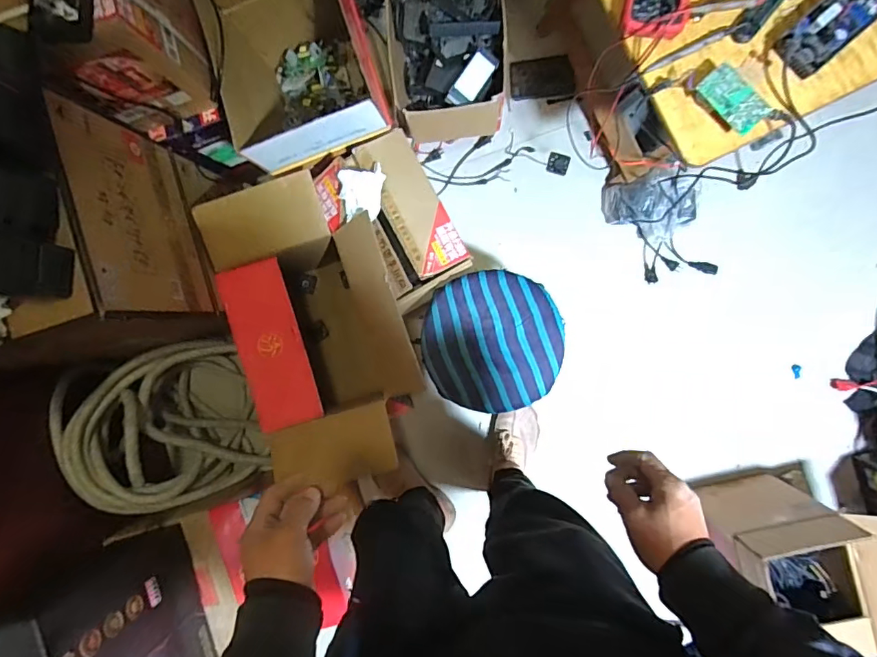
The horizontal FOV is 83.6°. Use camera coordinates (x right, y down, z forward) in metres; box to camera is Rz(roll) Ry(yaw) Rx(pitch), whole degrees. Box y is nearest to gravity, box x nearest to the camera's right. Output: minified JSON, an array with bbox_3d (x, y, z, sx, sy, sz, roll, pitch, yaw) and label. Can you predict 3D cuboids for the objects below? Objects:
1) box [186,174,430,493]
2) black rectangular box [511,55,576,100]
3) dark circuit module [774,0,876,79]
[{"bbox_3d":[-0.249,-0.003,1.166,0.381,0.371,0.635,-15,89,6],"label":"box"},{"bbox_3d":[0.265,-0.637,1.249,0.158,0.014,0.094,1,101,17],"label":"black rectangular box"},{"bbox_3d":[0.533,-0.415,0.659,0.145,0.032,0.066,-43,86,5],"label":"dark circuit module"}]

